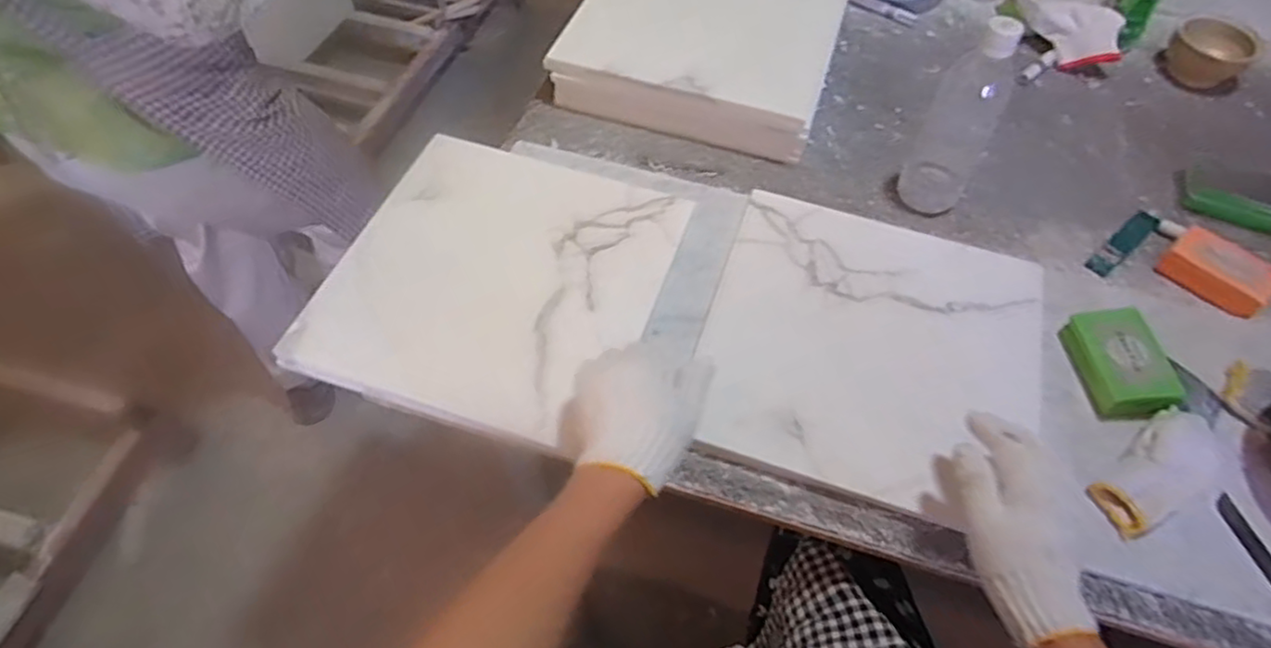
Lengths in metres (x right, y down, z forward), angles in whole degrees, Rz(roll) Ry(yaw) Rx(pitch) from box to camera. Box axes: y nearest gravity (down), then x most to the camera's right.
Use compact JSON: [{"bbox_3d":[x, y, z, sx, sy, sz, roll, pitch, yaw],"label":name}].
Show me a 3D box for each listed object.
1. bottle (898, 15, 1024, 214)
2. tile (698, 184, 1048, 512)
[{"bbox_3d":[0.330,-0.205,0.694,0.073,0.204,0.081,23,59,14],"label":"bottle"},{"bbox_3d":[0.222,0.013,0.646,0.298,0.015,0.289,17,60,9],"label":"tile"}]

